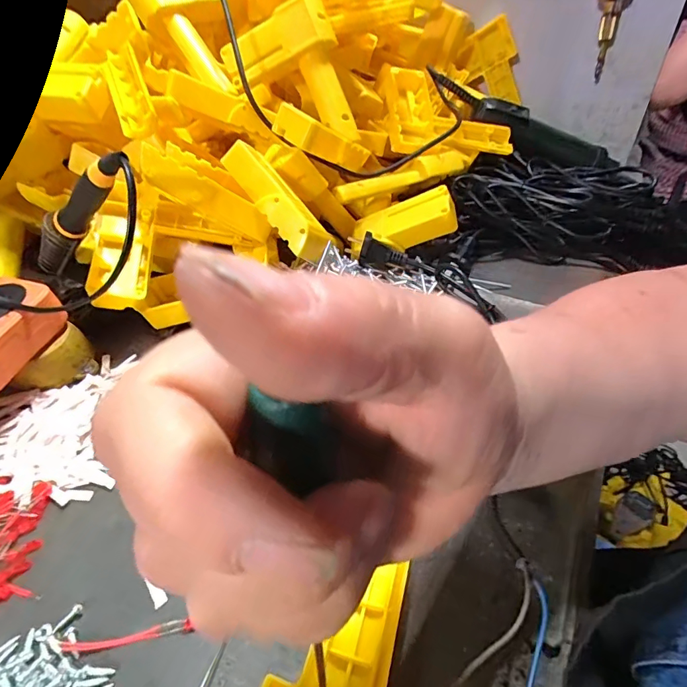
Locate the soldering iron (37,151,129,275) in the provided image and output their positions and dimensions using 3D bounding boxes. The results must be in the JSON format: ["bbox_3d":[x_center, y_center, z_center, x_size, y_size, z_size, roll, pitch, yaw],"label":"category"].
[{"bbox_3d":[-0.214,-0.100,0.341,0.225,0.026,0.022,-15,26,45],"label":"soldering iron"}]

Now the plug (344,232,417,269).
[{"bbox_3d":[0.036,-0.087,0.413,0.068,0.029,0.024,16,43,-2],"label":"plug"}]

